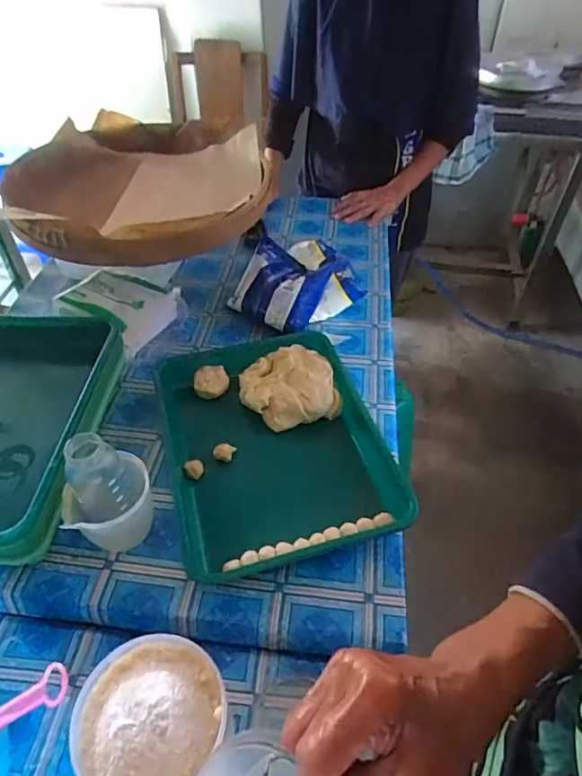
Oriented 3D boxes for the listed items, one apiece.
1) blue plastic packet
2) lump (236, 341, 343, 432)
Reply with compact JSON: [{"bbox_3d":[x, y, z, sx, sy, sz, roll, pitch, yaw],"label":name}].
[{"bbox_3d":[0.016,-0.179,0.871,0.184,0.082,0.182,25,51,21],"label":"blue plastic packet"},{"bbox_3d":[-0.007,-0.002,0.734,0.127,0.055,0.134,0,46,0],"label":"lump"}]

